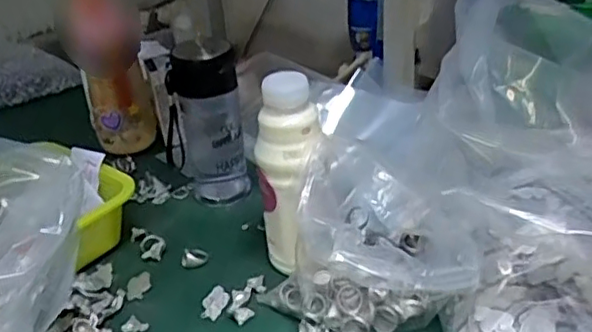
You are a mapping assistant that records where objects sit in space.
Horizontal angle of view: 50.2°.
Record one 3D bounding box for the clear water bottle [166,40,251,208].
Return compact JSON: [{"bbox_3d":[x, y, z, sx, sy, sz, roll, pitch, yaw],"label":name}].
[{"bbox_3d":[-0.105,-0.049,0.716,0.082,0.186,0.072,-12,30,-13],"label":"clear water bottle"}]

